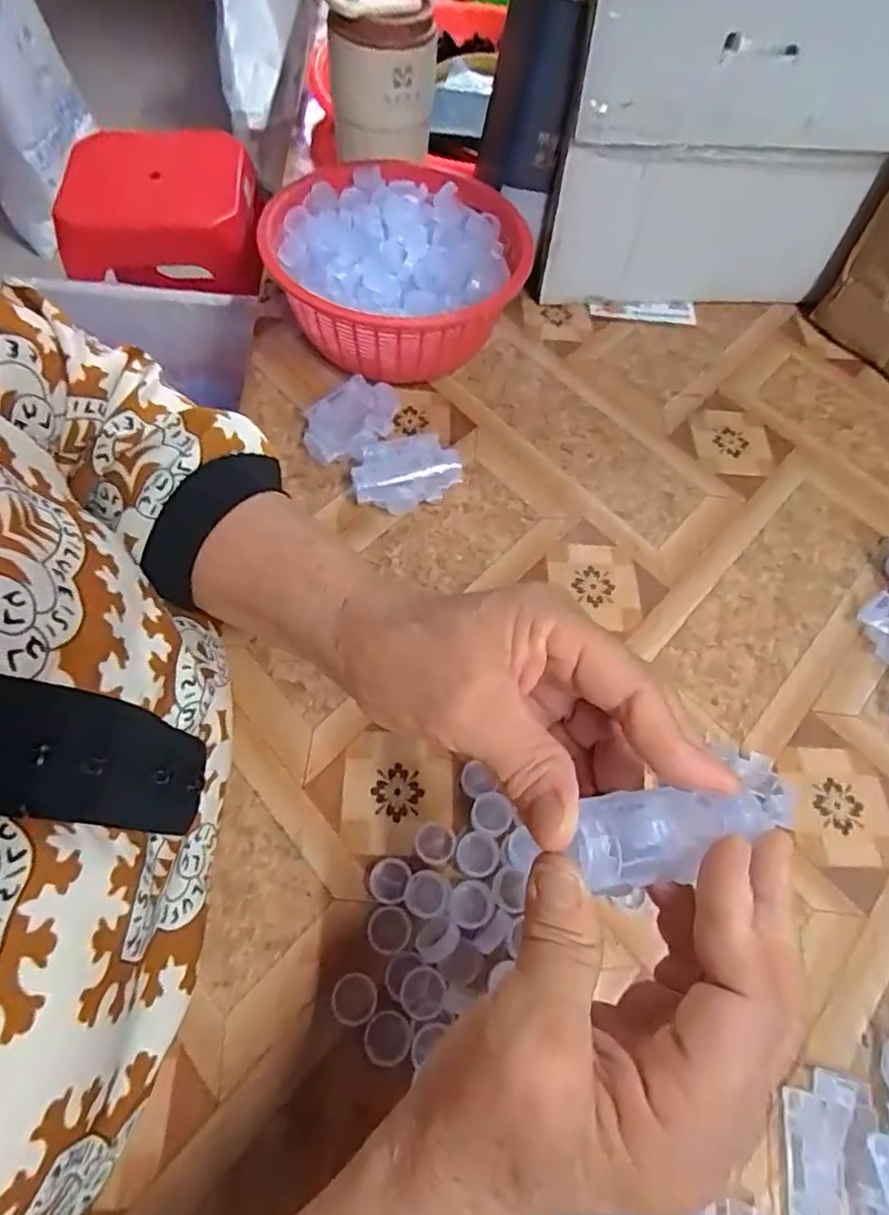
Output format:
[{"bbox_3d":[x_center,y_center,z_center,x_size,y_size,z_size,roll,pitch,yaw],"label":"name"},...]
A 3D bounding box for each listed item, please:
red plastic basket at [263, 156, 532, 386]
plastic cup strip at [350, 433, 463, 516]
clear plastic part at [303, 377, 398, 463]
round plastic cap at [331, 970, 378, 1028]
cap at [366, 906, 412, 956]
[{"bbox_3d":[-0.036,-0.240,0.472,0.177,0.080,0.180,18,62,6],"label":"red plastic basket"},{"bbox_3d":[-0.025,-0.085,0.415,0.069,0.032,0.042,-14,63,-12],"label":"plastic cup strip"},{"bbox_3d":[-0.063,-0.127,0.437,0.043,0.030,0.068,31,64,12],"label":"clear plastic part"},{"bbox_3d":[-0.041,0.175,0.283,0.020,0.004,0.019,2,61,-3],"label":"round plastic cap"},{"bbox_3d":[-0.026,0.151,0.297,0.020,0.004,0.020,2,61,-3],"label":"cap"}]

